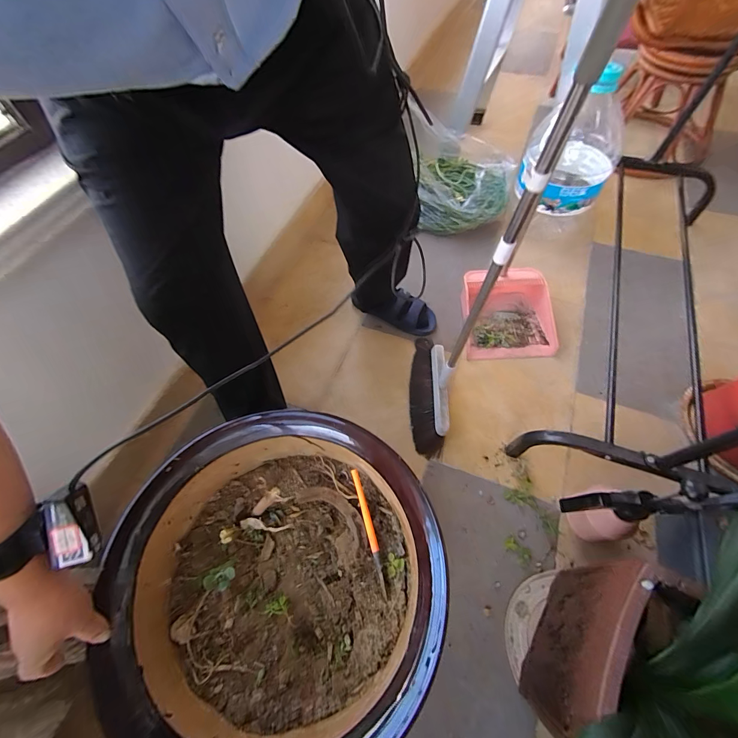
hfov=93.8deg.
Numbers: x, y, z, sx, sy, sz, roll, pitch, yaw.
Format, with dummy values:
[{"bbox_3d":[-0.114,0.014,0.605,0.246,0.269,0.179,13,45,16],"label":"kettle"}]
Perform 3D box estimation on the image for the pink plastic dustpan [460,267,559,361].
[{"bbox_3d":[0.386,-0.168,0.957,0.237,0.106,0.251,-5,60,0],"label":"pink plastic dustpan"}]

